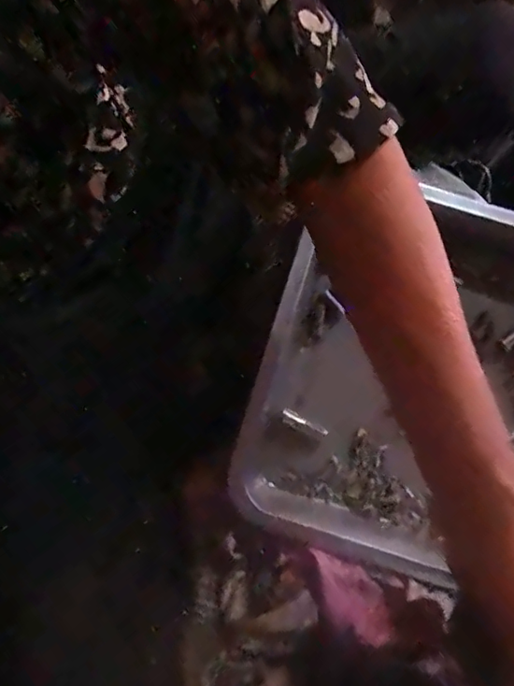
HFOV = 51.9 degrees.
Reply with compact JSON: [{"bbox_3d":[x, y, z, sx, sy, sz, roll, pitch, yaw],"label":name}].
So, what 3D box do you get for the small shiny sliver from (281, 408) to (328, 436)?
[{"bbox_3d":[0.037,0.062,0.414,0.040,0.004,0.006,29,78,-10],"label":"small shiny sliver"}]

